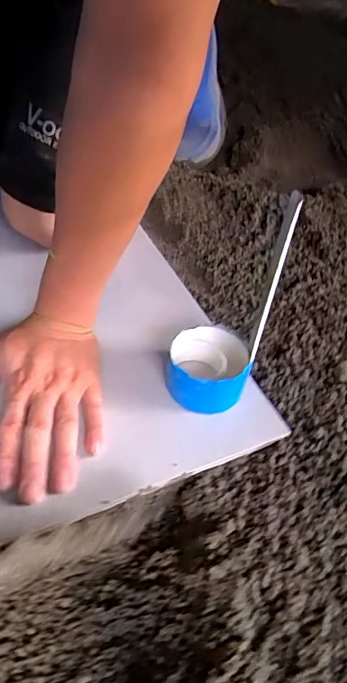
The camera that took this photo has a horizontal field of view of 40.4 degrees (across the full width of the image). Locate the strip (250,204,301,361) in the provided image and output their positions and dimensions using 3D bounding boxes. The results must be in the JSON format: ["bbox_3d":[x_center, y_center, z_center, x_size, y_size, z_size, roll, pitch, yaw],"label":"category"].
[{"bbox_3d":[0.077,-0.039,0.369,0.005,0.146,0.010,16,45,8],"label":"strip"}]

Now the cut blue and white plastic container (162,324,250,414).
[{"bbox_3d":[0.030,0.028,0.439,0.073,0.043,0.072,15,45,7],"label":"cut blue and white plastic container"}]

